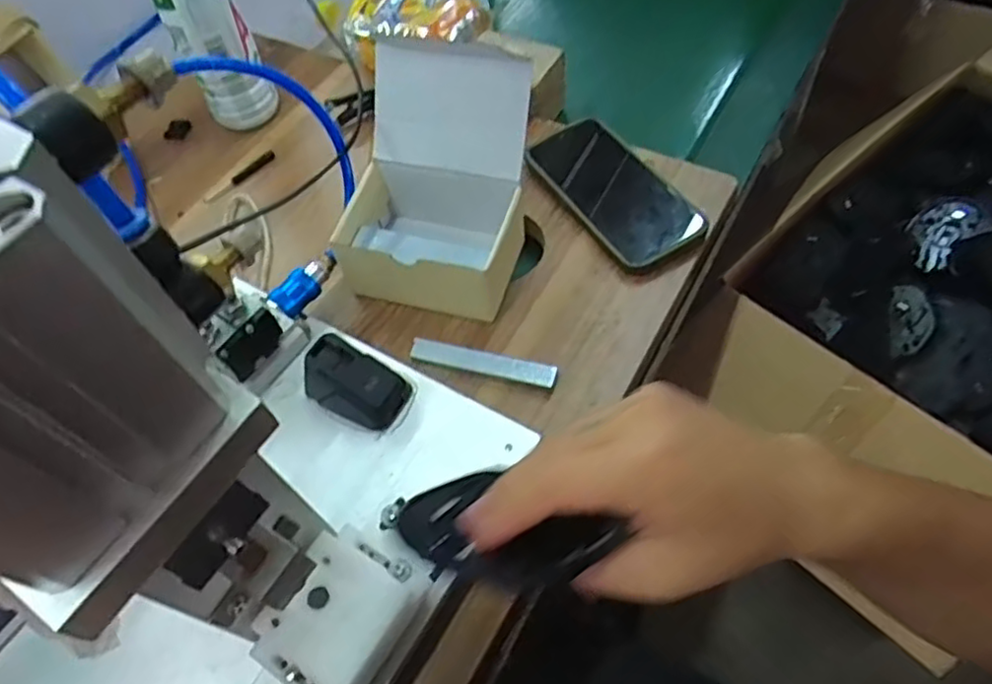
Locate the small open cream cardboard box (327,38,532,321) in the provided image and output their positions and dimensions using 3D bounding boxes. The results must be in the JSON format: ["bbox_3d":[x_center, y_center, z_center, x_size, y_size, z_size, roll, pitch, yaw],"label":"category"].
[{"bbox_3d":[-0.045,-0.115,0.488,0.125,0.132,0.134,11,59,12],"label":"small open cream cardboard box"}]

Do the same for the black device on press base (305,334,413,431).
[{"bbox_3d":[-0.093,0.027,0.436,0.065,0.039,0.037,20,61,17],"label":"black device on press base"}]

